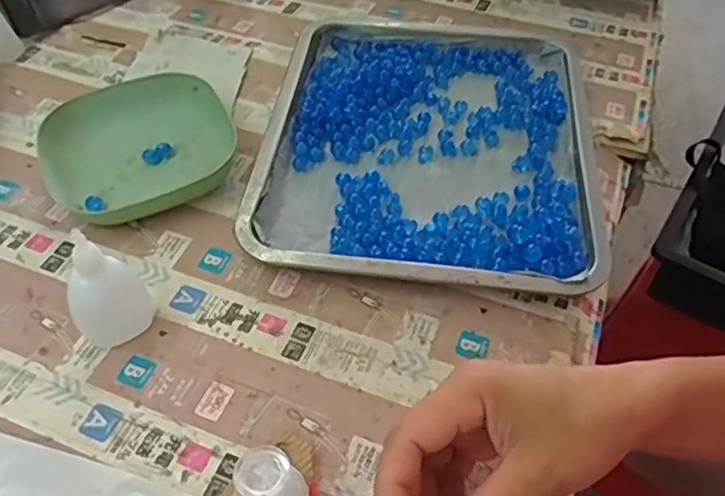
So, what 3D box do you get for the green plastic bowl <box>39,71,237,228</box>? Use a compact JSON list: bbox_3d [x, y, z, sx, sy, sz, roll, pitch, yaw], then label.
[{"bbox_3d":[-0.182,-0.084,0.508,0.148,0.031,0.129,-22,54,-19],"label":"green plastic bowl"}]

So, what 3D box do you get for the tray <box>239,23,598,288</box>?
[{"bbox_3d":[0.054,-0.093,0.526,0.257,0.025,0.304,7,50,4],"label":"tray"}]

